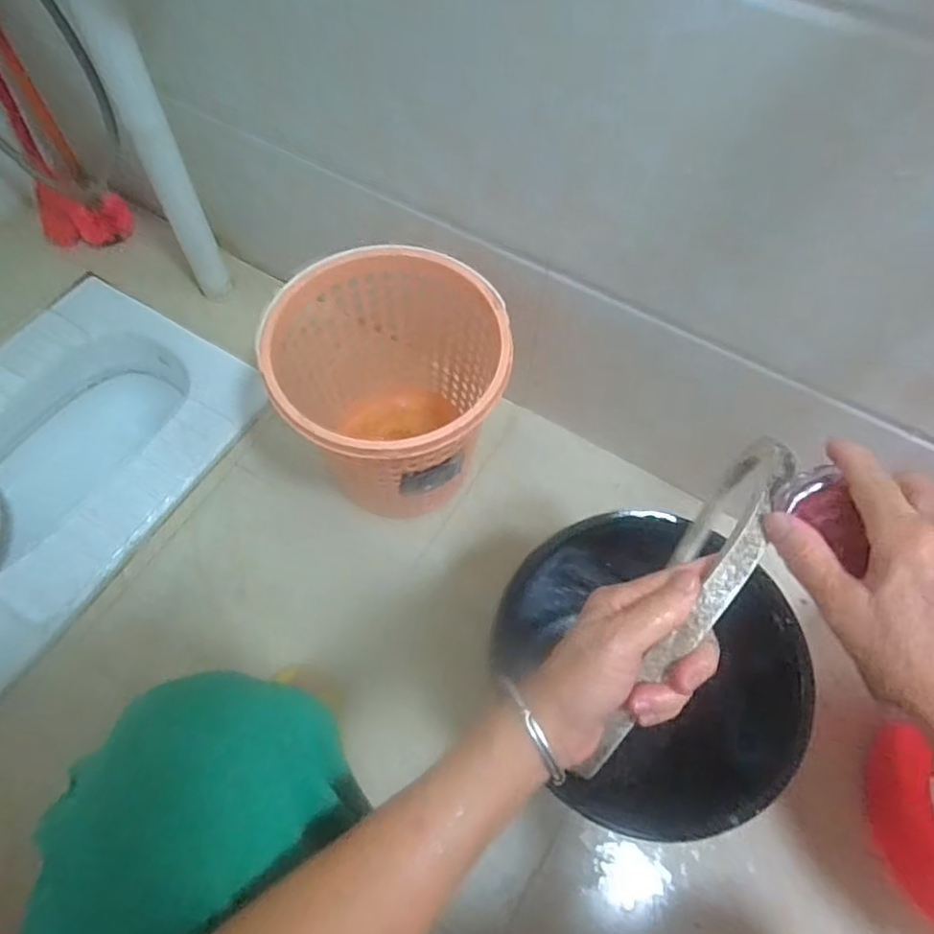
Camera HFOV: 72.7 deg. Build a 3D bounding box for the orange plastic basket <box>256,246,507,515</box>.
[{"bbox_3d":[-0.087,-0.078,0.777,0.242,0.281,0.233,0,64,-1],"label":"orange plastic basket"}]

